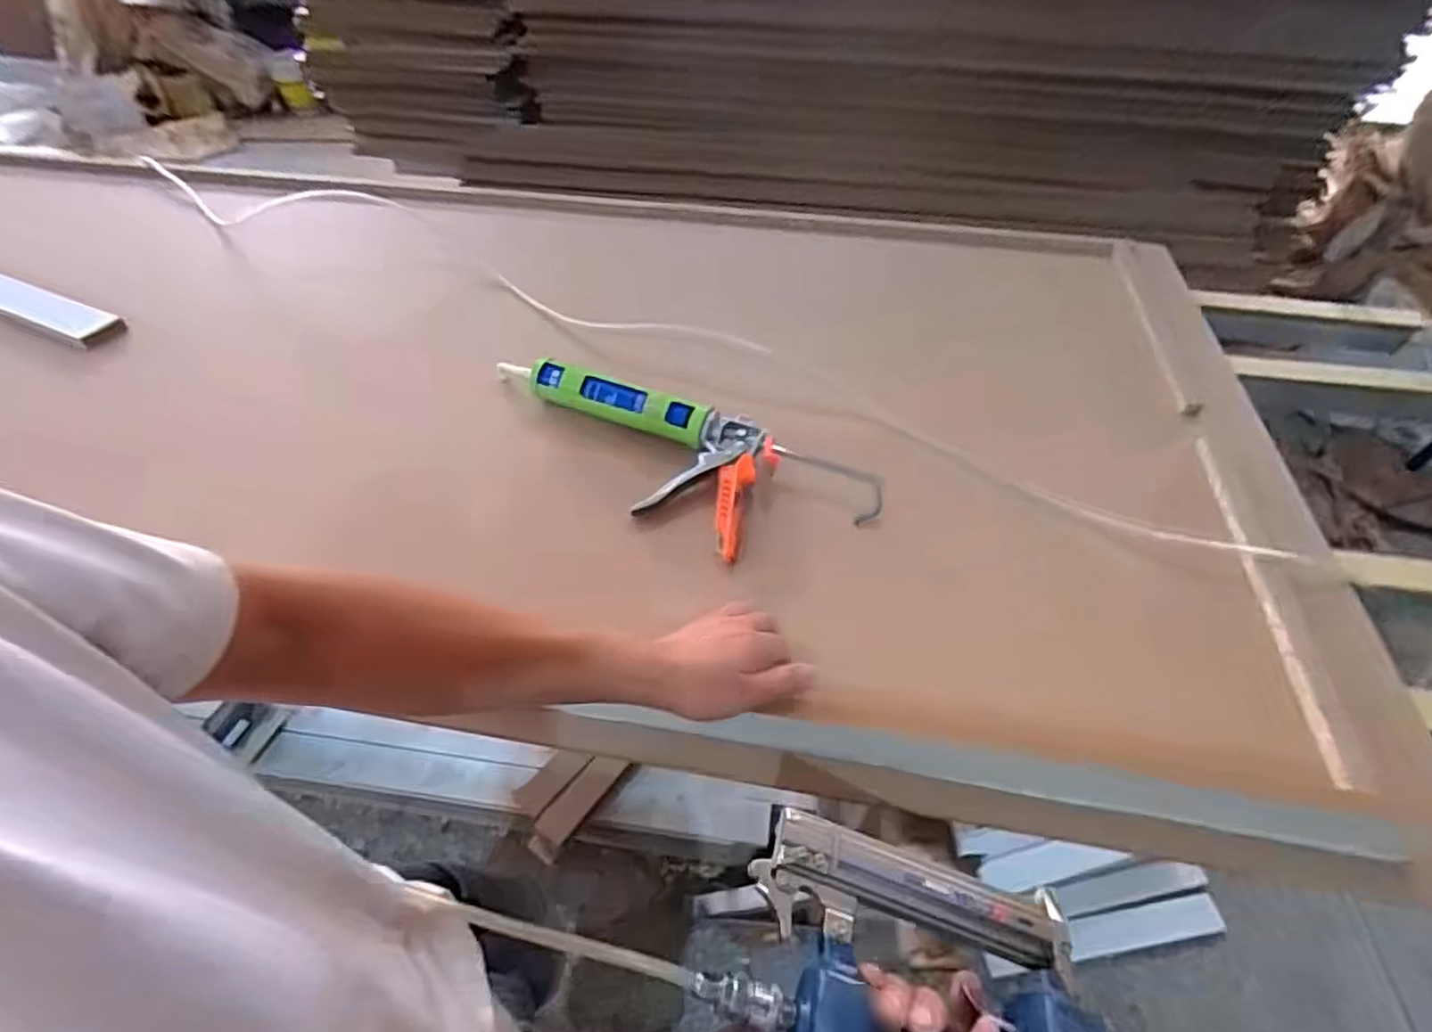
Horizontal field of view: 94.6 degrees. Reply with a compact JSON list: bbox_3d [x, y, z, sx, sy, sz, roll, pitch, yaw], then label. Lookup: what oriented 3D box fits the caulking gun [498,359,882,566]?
[{"bbox_3d":[-0.105,-0.097,0.808,0.480,0.062,0.175,24,52,18],"label":"caulking gun"}]

